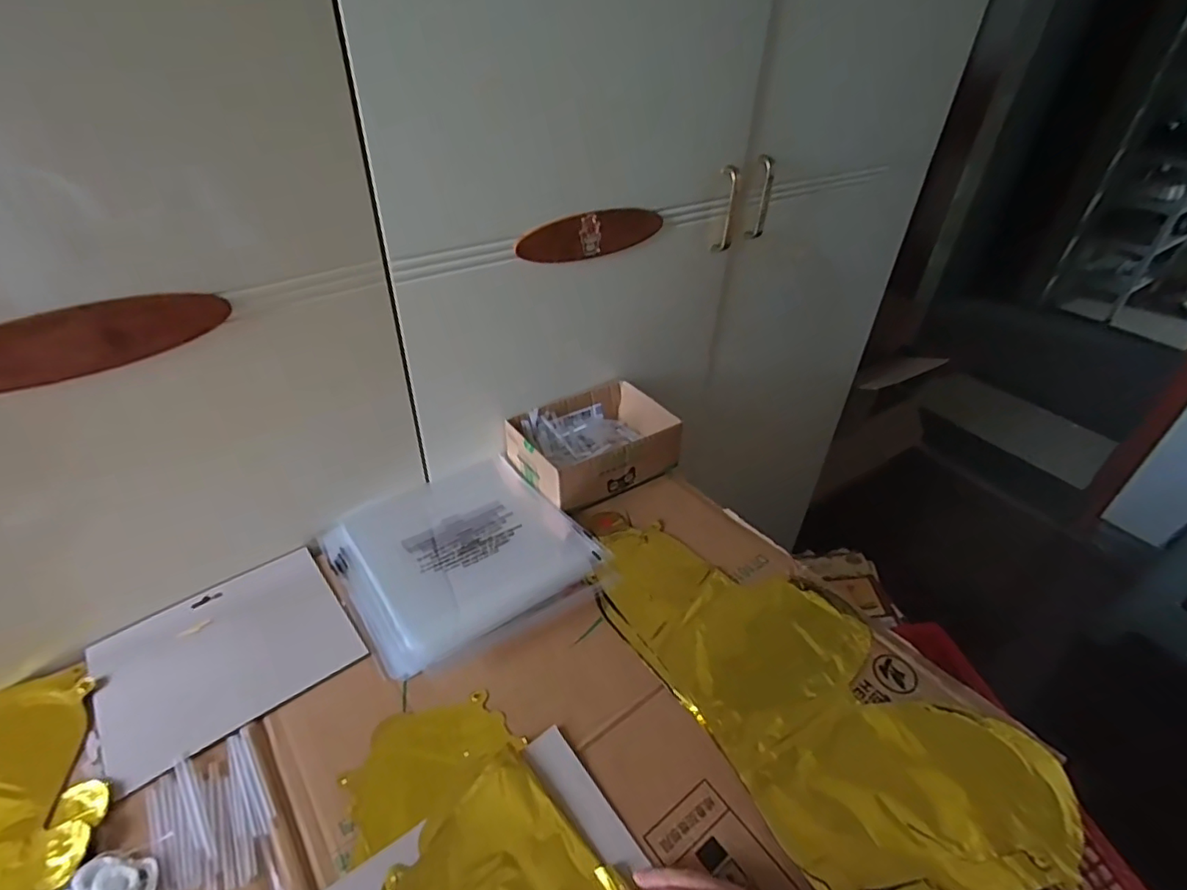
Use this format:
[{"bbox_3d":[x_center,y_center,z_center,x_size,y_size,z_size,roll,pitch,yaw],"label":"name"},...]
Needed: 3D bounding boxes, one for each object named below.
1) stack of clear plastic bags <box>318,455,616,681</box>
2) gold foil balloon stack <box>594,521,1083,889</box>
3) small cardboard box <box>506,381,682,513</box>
[{"bbox_3d":[-0.138,0.111,0.606,0.230,0.018,0.225,-23,45,-29],"label":"stack of clear plastic bags"},{"bbox_3d":[0.176,0.205,0.515,0.216,0.016,0.411,-26,47,-32],"label":"gold foil balloon stack"},{"bbox_3d":[-0.001,-0.001,0.717,0.178,0.065,0.139,-24,46,-30],"label":"small cardboard box"}]

